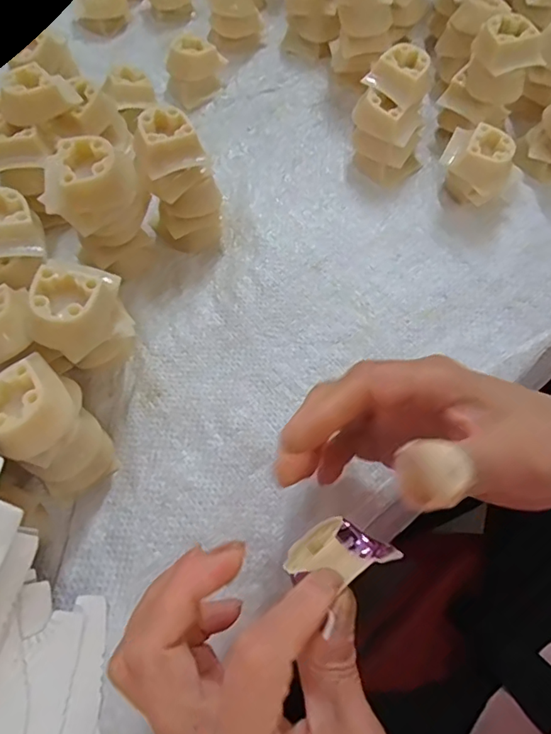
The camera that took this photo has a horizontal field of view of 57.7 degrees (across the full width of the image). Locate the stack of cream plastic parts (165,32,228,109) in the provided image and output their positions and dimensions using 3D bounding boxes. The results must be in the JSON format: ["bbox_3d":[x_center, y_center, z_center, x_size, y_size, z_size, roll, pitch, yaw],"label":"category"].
[{"bbox_3d":[-0.064,-0.244,0.407,0.046,0.034,0.034,-32,68,-14],"label":"stack of cream plastic parts"}]

